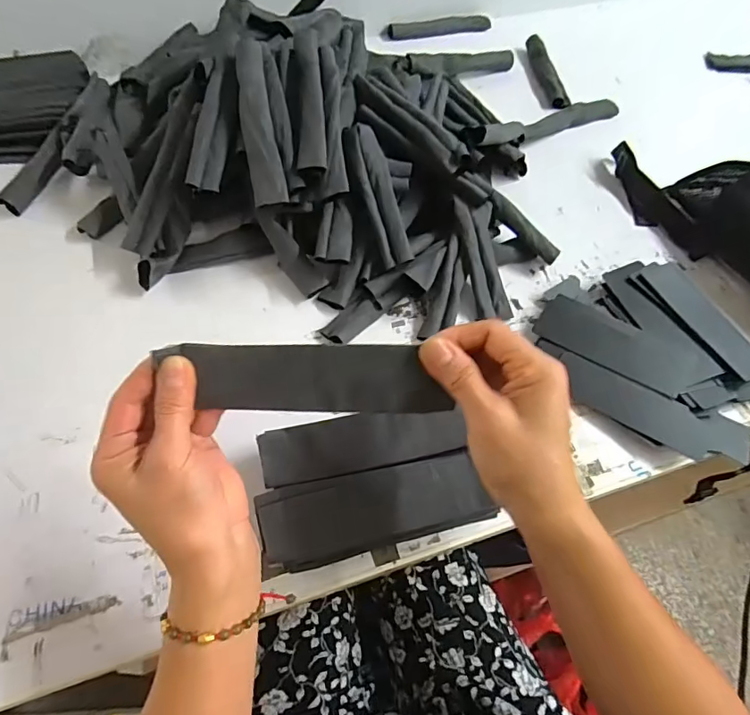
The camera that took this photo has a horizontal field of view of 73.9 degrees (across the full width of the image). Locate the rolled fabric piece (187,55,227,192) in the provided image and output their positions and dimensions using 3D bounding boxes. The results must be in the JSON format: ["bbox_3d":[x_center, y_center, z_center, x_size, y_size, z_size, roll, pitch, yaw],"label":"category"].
[{"bbox_3d":[-0.177,-0.250,0.537,0.032,0.012,0.141,5,86,3],"label":"rolled fabric piece"}]

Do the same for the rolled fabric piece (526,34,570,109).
[{"bbox_3d":[0.281,-0.470,0.816,0.035,0.027,0.186,-3,57,-3],"label":"rolled fabric piece"}]

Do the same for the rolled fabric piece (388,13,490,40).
[{"bbox_3d":[0.116,-0.597,0.902,0.183,0.027,0.029,-11,58,-8],"label":"rolled fabric piece"}]

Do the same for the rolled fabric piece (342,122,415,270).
[{"bbox_3d":[0.001,-0.181,0.547,0.037,0.018,0.165,-18,86,-12],"label":"rolled fabric piece"}]

